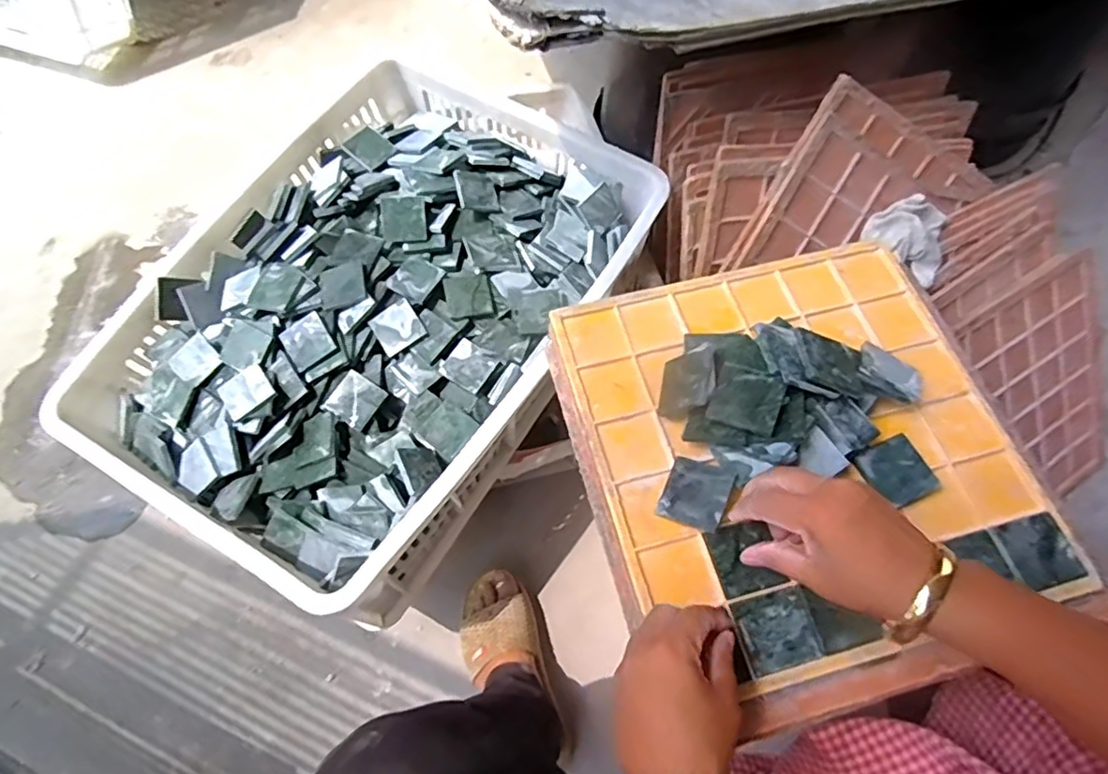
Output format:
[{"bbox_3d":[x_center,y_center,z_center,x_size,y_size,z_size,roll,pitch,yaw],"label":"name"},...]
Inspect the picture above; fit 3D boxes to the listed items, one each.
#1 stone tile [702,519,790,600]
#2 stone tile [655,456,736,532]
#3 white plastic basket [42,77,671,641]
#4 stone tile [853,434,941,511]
[{"bbox_3d":[0.136,0.120,0.441,0.044,0.010,0.049,-15,65,-8],"label":"stone tile"},{"bbox_3d":[0.106,0.078,0.460,0.049,0.011,0.050,11,65,34],"label":"stone tile"},{"bbox_3d":[-0.193,-0.086,0.719,0.415,0.149,0.592,33,68,15],"label":"white plastic basket"},{"bbox_3d":[0.257,0.063,0.463,0.049,0.009,0.048,-22,66,-11],"label":"stone tile"}]

